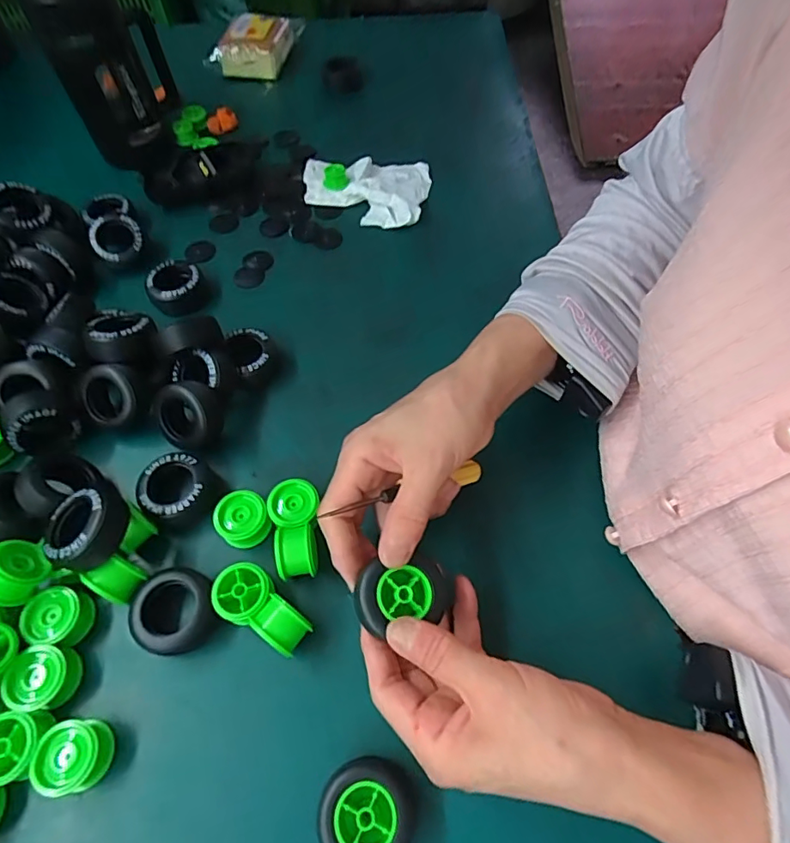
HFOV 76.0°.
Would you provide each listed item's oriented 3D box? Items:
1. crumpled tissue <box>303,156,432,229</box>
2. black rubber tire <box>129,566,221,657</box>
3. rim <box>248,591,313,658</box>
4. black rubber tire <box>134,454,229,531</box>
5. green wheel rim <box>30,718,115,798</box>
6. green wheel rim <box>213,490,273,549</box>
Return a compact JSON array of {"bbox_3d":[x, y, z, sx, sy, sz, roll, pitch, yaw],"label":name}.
[{"bbox_3d":[-0.031,-0.240,0.520,0.127,0.023,0.092,7,61,6],"label":"crumpled tissue"},{"bbox_3d":[-0.134,0.118,0.313,0.046,0.026,0.048,-1,60,1],"label":"black rubber tire"},{"bbox_3d":[-0.067,0.123,0.305,0.031,0.031,0.023,34,66,19],"label":"rim"},{"bbox_3d":[-0.150,0.047,0.351,0.048,0.026,0.048,-1,60,1],"label":"black rubber tire"},{"bbox_3d":[-0.174,0.182,0.276,0.030,0.026,0.033,-12,61,-5],"label":"green wheel rim"},{"bbox_3d":[-0.102,0.066,0.342,0.033,0.025,0.033,-1,60,1],"label":"green wheel rim"}]

